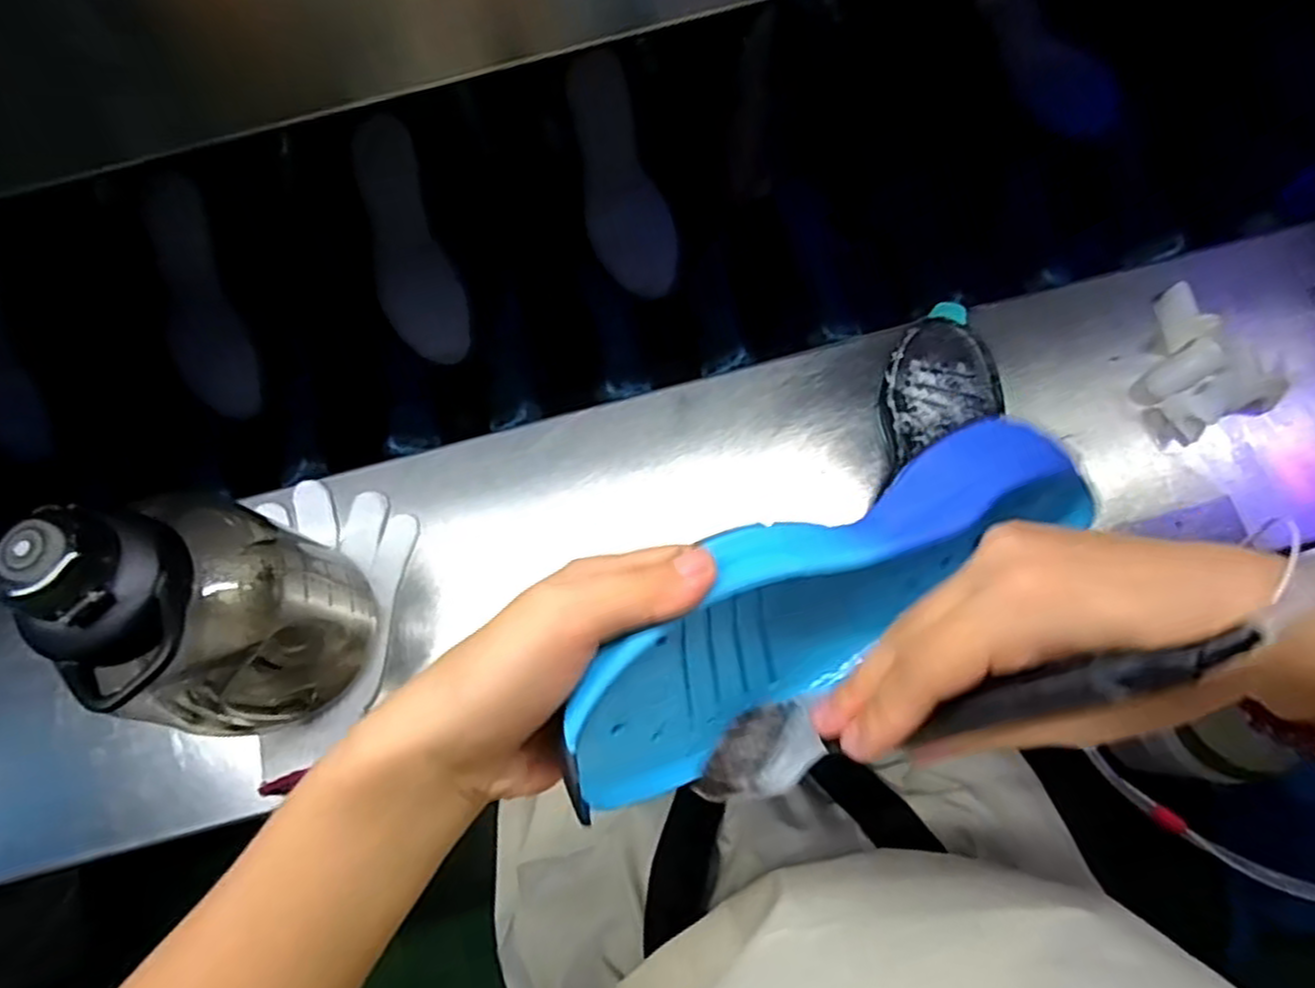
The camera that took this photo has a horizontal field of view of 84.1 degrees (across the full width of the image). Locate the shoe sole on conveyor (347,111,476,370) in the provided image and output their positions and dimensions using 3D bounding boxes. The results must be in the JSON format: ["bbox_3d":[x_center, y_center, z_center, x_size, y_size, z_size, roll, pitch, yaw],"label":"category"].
[{"bbox_3d":[-0.217,-0.215,0.631,0.067,0.011,0.204,-16,99,-4],"label":"shoe sole on conveyor"}]

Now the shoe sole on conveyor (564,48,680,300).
[{"bbox_3d":[-0.034,-0.276,0.641,0.070,0.013,0.206,-16,95,-4],"label":"shoe sole on conveyor"}]

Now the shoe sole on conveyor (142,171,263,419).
[{"bbox_3d":[-0.410,-0.172,0.649,0.067,0.017,0.213,-16,94,-4],"label":"shoe sole on conveyor"}]

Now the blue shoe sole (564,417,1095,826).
[{"bbox_3d":[0.072,0.038,0.291,0.242,0.096,0.045,-20,36,-23],"label":"blue shoe sole"}]

